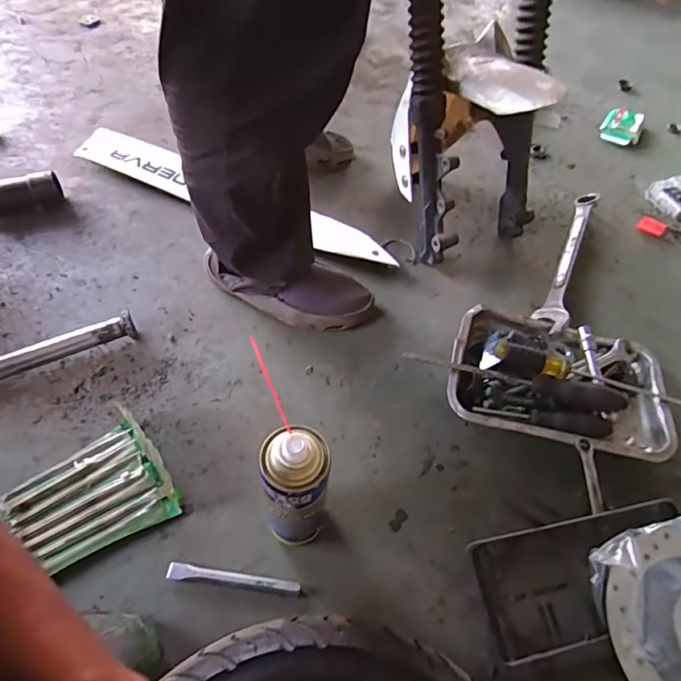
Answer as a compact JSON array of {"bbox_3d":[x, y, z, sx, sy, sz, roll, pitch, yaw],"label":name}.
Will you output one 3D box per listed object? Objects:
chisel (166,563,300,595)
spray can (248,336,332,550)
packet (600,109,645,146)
[{"bbox_3d":[-0.121,0.271,0.537,0.149,0.016,0.016,6,56,1],"label":"chisel"},{"bbox_3d":[-0.046,0.155,0.492,0.060,0.226,0.065,1,56,-2],"label":"spray can"},{"bbox_3d":[0.669,-0.509,1.125,0.084,0.025,0.125,23,58,12],"label":"packet"}]

